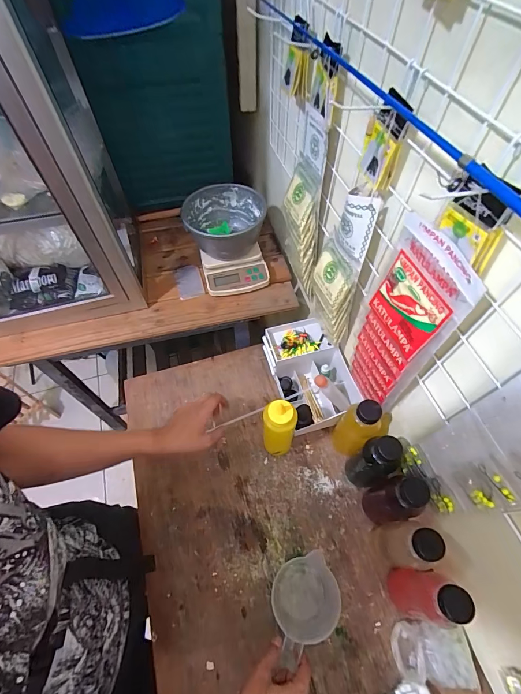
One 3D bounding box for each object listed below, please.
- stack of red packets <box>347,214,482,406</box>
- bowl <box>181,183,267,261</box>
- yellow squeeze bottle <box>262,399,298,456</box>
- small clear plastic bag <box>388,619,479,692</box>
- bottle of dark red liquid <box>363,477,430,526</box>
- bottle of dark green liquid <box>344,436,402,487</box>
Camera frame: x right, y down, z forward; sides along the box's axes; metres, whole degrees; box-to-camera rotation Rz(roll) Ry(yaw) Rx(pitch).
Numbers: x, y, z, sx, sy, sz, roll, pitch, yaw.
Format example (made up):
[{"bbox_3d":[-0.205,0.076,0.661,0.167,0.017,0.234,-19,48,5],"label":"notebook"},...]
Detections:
[{"bbox_3d":[0.185,-0.008,0.463,0.031,0.335,0.113,-15,60,-9],"label":"stack of red packets"},{"bbox_3d":[-0.090,-0.296,0.809,0.186,0.107,0.187,1,59,1],"label":"bowl"},{"bbox_3d":[0.035,0.163,0.627,0.057,0.194,0.047,3,59,2],"label":"yellow squeeze bottle"},{"bbox_3d":[0.274,0.486,0.517,0.120,0.032,0.076,5,58,4],"label":"small clear plastic bag"},{"bbox_3d":[0.228,0.267,0.563,0.052,0.186,0.060,-14,58,-8],"label":"bottle of dark red liquid"},{"bbox_3d":[0.204,0.215,0.596,0.054,0.187,0.060,-28,61,-16],"label":"bottle of dark green liquid"}]

